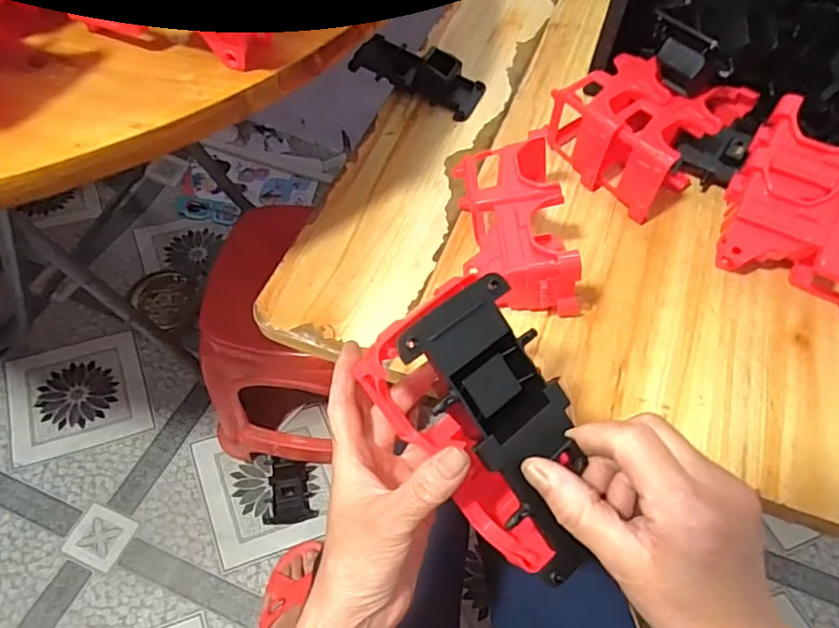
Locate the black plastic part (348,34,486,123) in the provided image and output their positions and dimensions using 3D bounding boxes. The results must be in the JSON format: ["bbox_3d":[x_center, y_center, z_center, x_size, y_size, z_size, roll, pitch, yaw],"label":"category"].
[{"bbox_3d":[0.001,-0.274,0.630,0.140,0.040,0.068,20,58,10],"label":"black plastic part"}]

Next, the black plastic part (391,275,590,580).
[{"bbox_3d":[0.048,0.058,0.282,0.068,0.019,0.147,-25,87,-18],"label":"black plastic part"}]

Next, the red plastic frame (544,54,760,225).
[{"bbox_3d":[0.219,-0.187,0.560,0.147,0.081,0.137,-36,65,-23],"label":"red plastic frame"}]

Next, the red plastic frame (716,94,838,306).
[{"bbox_3d":[0.339,-0.080,0.474,0.152,0.116,0.109,31,61,17],"label":"red plastic frame"}]

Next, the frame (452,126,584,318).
[{"bbox_3d":[0.083,-0.068,0.479,0.090,0.080,0.131,0,57,-2],"label":"frame"}]

